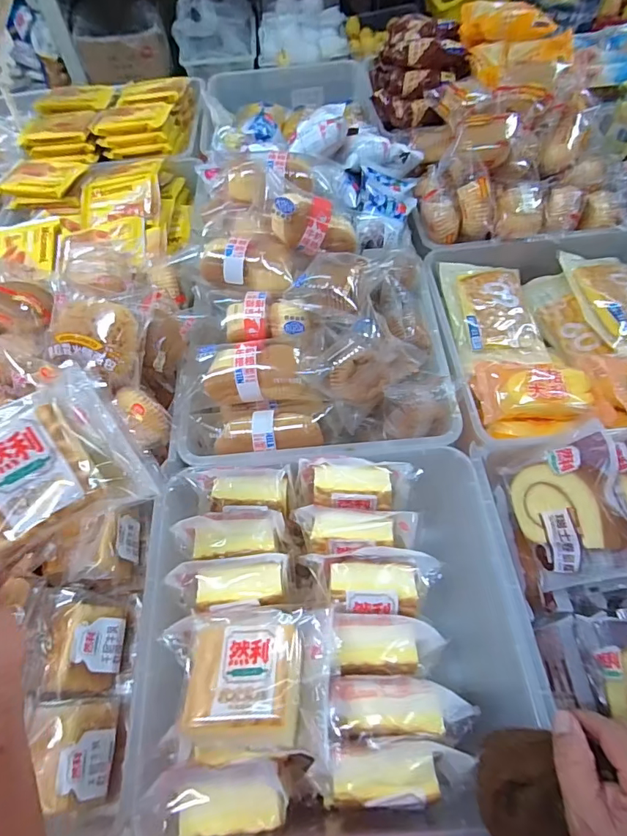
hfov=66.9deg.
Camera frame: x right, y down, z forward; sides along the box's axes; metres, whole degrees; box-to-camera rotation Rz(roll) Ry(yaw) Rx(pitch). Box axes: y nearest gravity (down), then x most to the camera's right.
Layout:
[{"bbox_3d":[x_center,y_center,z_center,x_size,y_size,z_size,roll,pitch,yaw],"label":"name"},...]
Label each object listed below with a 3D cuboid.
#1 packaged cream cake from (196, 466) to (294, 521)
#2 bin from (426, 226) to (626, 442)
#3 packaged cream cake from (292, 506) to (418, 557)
[{"bbox_3d":[-0.063,0.073,0.450,0.083,0.032,0.044,2,58,6],"label":"packaged cream cake"},{"bbox_3d":[0.279,-0.094,0.514,0.256,0.092,0.298,-5,58,1],"label":"bin"},{"bbox_3d":[0.037,0.103,0.421,0.106,0.041,0.044,2,58,5],"label":"packaged cream cake"}]

